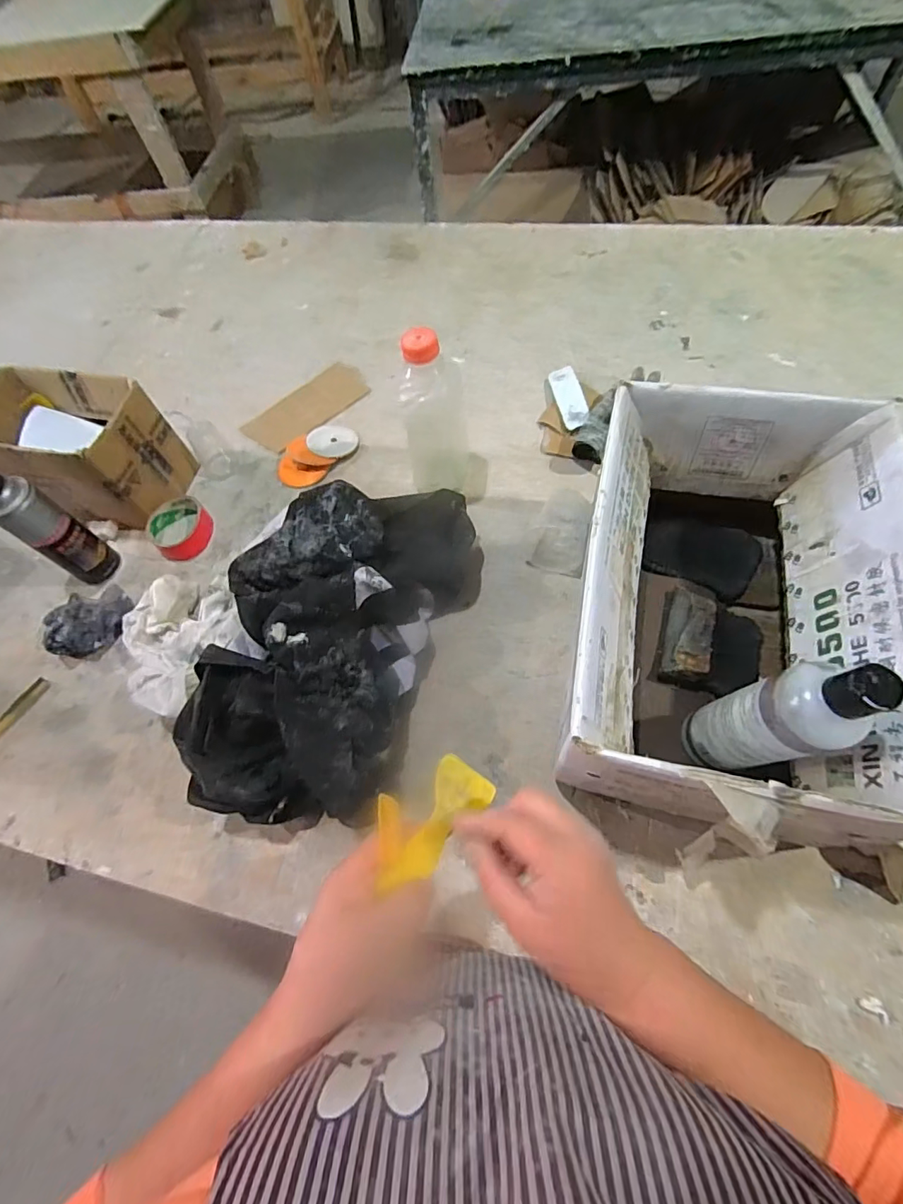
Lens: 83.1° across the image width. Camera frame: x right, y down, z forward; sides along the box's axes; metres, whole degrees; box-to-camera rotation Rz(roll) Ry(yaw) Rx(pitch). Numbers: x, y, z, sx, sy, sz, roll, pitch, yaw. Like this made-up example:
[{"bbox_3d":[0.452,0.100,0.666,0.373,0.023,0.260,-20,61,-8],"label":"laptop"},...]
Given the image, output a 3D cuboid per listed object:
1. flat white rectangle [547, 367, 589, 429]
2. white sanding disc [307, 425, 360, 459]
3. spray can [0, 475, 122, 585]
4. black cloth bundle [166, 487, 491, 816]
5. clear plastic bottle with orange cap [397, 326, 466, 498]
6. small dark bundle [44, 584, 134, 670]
[{"bbox_3d":[0.177,-0.308,0.767,0.043,0.013,0.124,-18,62,14],"label":"flat white rectangle"},{"bbox_3d":[-0.184,-0.249,0.788,0.069,0.007,0.063,4,72,-13],"label":"white sanding disc"},{"bbox_3d":[-0.504,-0.095,0.627,0.057,0.193,0.060,27,70,19],"label":"spray can"},{"bbox_3d":[-0.136,0.031,0.571,0.240,0.126,0.406,18,67,15],"label":"black cloth bundle"},{"bbox_3d":[-0.023,-0.226,0.641,0.083,0.216,0.069,-2,63,6],"label":"clear plastic bottle with orange cap"},{"bbox_3d":[-0.476,0.025,0.668,0.074,0.049,0.113,17,67,15],"label":"small dark bundle"}]

